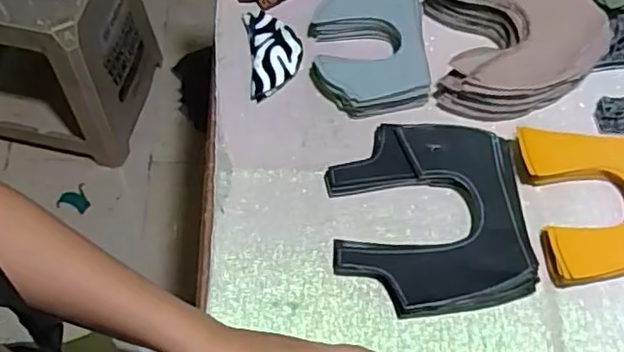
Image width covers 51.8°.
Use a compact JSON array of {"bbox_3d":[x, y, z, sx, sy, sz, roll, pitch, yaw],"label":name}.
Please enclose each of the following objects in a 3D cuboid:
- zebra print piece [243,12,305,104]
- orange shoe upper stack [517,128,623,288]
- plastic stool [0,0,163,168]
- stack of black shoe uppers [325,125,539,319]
[{"bbox_3d":[-0.042,-0.136,0.706,0.059,0.014,0.114,-6,65,-6],"label":"zebra print piece"},{"bbox_3d":[0.279,0.025,0.632,0.124,0.023,0.153,-2,63,-6],"label":"orange shoe upper stack"},{"bbox_3d":[-0.522,-0.276,1.334,0.298,0.384,0.304,9,62,-1],"label":"plastic stool"},{"bbox_3d":[0.113,0.036,0.616,0.183,0.030,0.186,0,63,-5],"label":"stack of black shoe uppers"}]

